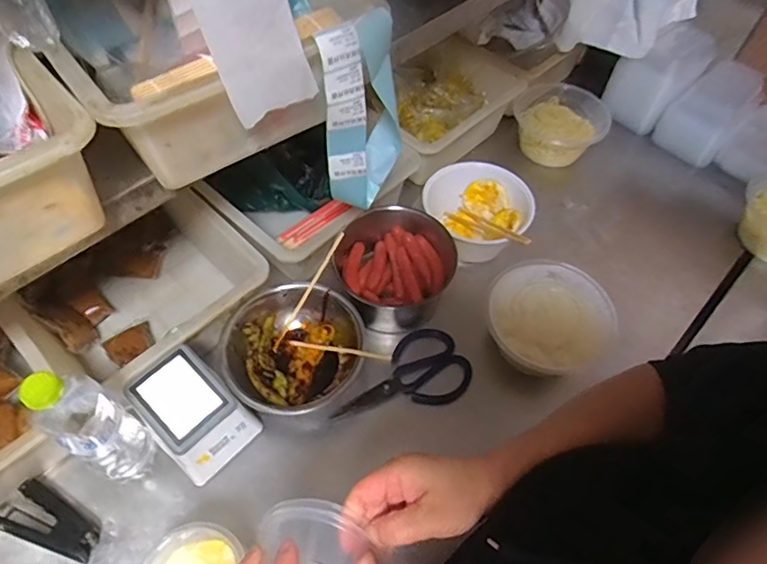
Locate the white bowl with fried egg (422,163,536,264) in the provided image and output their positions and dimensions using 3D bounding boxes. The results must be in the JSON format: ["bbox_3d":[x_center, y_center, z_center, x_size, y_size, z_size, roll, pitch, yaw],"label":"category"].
[{"bbox_3d":[0.143,-0.106,0.810,0.171,0.080,0.145,15,57,7],"label":"white bowl with fried egg"}]

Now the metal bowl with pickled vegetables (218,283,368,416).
[{"bbox_3d":[-0.122,0.088,0.685,0.167,0.082,0.180,1,56,-2],"label":"metal bowl with pickled vegetables"}]

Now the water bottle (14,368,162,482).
[{"bbox_3d":[-0.305,0.153,0.549,0.060,0.225,0.060,1,56,-2],"label":"water bottle"}]

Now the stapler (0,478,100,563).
[{"bbox_3d":[-0.374,0.270,0.578,0.110,0.027,0.056,24,58,12],"label":"stapler"}]

